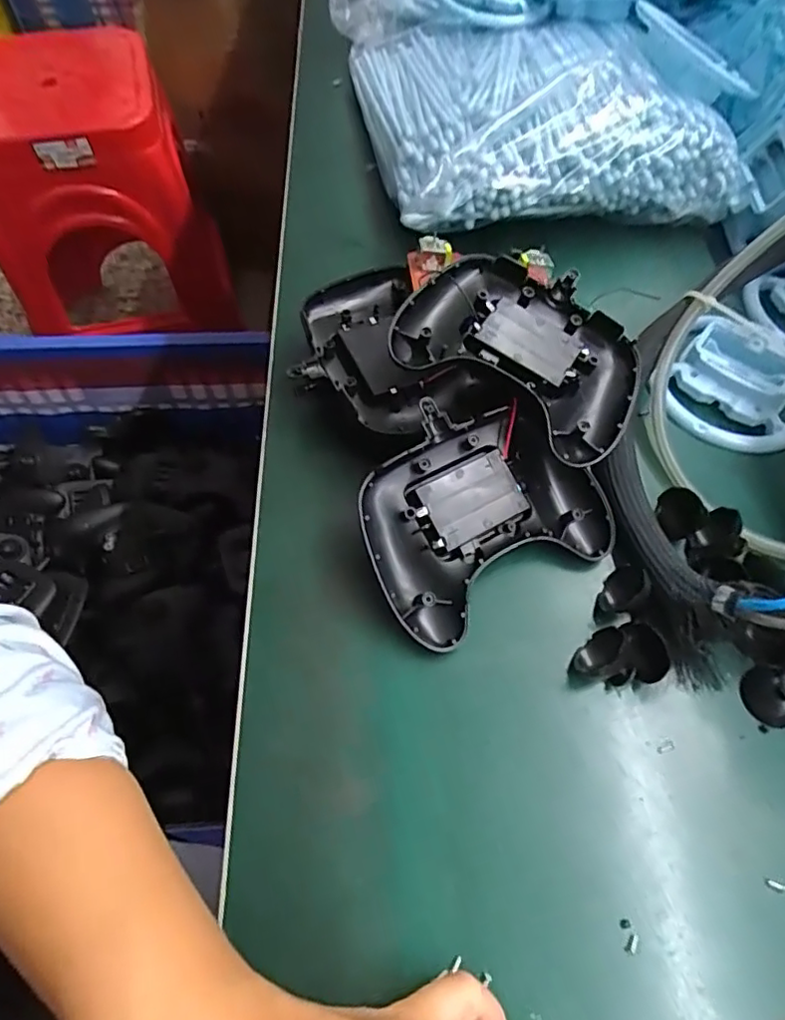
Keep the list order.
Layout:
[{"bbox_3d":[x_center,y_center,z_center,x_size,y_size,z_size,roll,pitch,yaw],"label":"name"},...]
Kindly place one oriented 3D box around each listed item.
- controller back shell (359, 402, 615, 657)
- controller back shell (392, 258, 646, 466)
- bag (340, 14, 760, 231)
[{"bbox_3d":[0.041,-0.002,0.297,0.124,0.027,0.103,-28,86,-16],"label":"controller back shell"},{"bbox_3d":[0.068,-0.083,0.306,0.119,0.024,0.093,28,64,14],"label":"controller back shell"},{"bbox_3d":[0.102,-0.312,0.445,0.236,0.065,0.256,-9,63,-7],"label":"bag"}]

